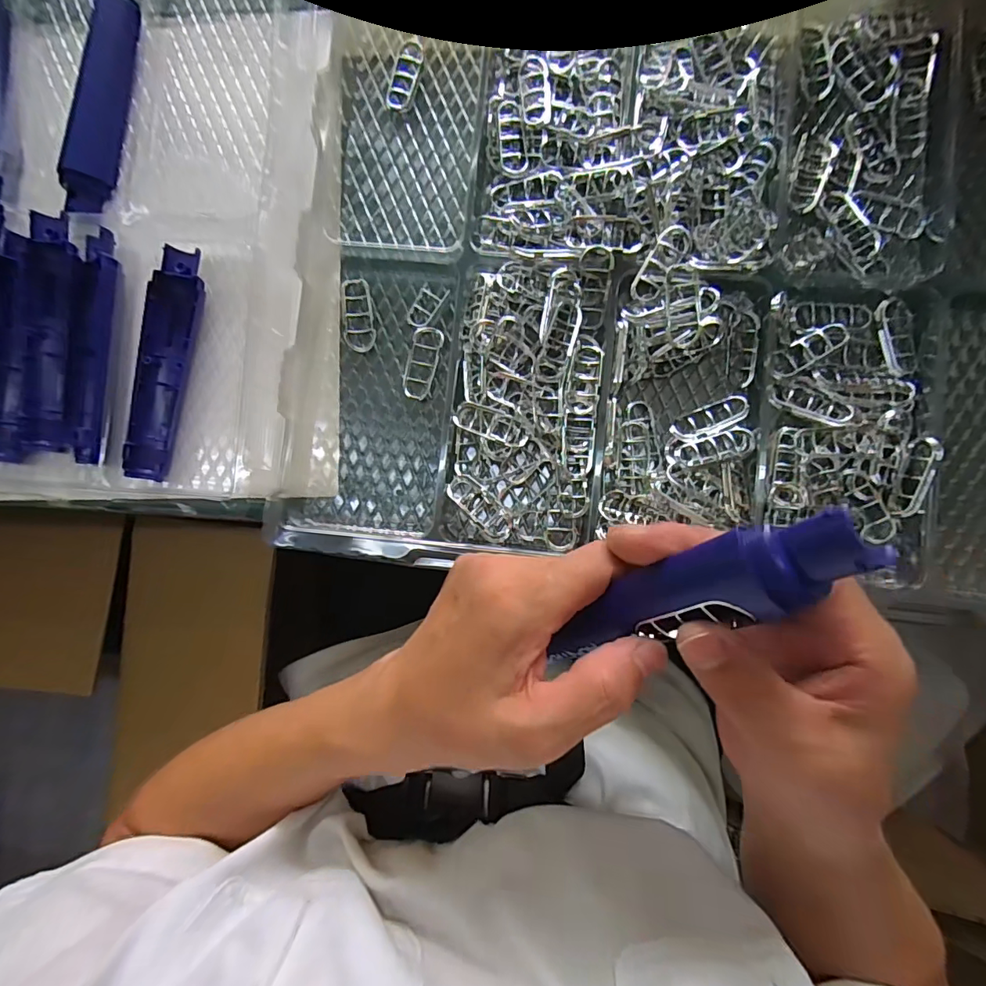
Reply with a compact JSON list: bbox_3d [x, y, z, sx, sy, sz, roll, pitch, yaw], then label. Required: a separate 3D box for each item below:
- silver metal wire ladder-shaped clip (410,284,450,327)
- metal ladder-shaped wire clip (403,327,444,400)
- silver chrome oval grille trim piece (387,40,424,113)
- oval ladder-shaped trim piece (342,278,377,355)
[{"bbox_3d":[-0.047,-0.135,0.355,0.019,0.006,0.034,28,89,4],"label":"silver metal wire ladder-shaped clip"},{"bbox_3d":[-0.051,-0.094,0.351,0.023,0.005,0.052,16,89,4],"label":"metal ladder-shaped wire clip"},{"bbox_3d":[-0.066,-0.312,0.367,0.021,0.004,0.053,18,89,4],"label":"silver chrome oval grille trim piece"},{"bbox_3d":[-0.099,-0.130,0.357,0.022,0.006,0.057,-9,87,3],"label":"oval ladder-shaped trim piece"}]

